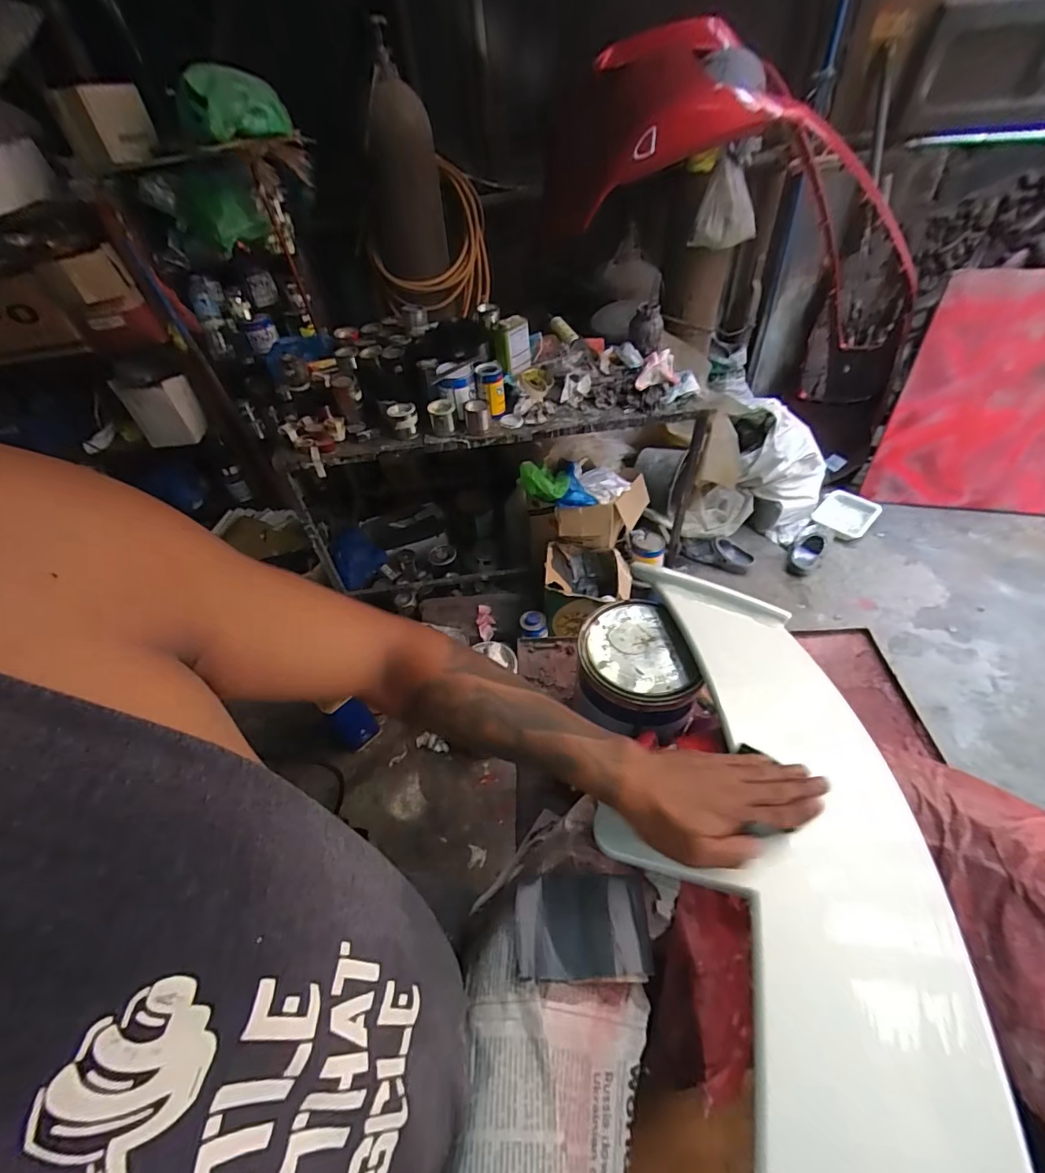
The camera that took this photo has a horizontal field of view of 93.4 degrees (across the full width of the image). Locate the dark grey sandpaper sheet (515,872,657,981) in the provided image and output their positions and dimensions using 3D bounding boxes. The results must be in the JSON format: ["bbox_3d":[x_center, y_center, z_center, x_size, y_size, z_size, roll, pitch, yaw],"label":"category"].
[{"bbox_3d":[0.049,0.279,0.405,0.106,0.024,0.067,-5,47,1],"label":"dark grey sandpaper sheet"}]

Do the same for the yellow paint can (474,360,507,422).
[{"bbox_3d":[-0.087,-0.543,1.371,0.075,0.121,0.091,-5,47,2],"label":"yellow paint can"}]

